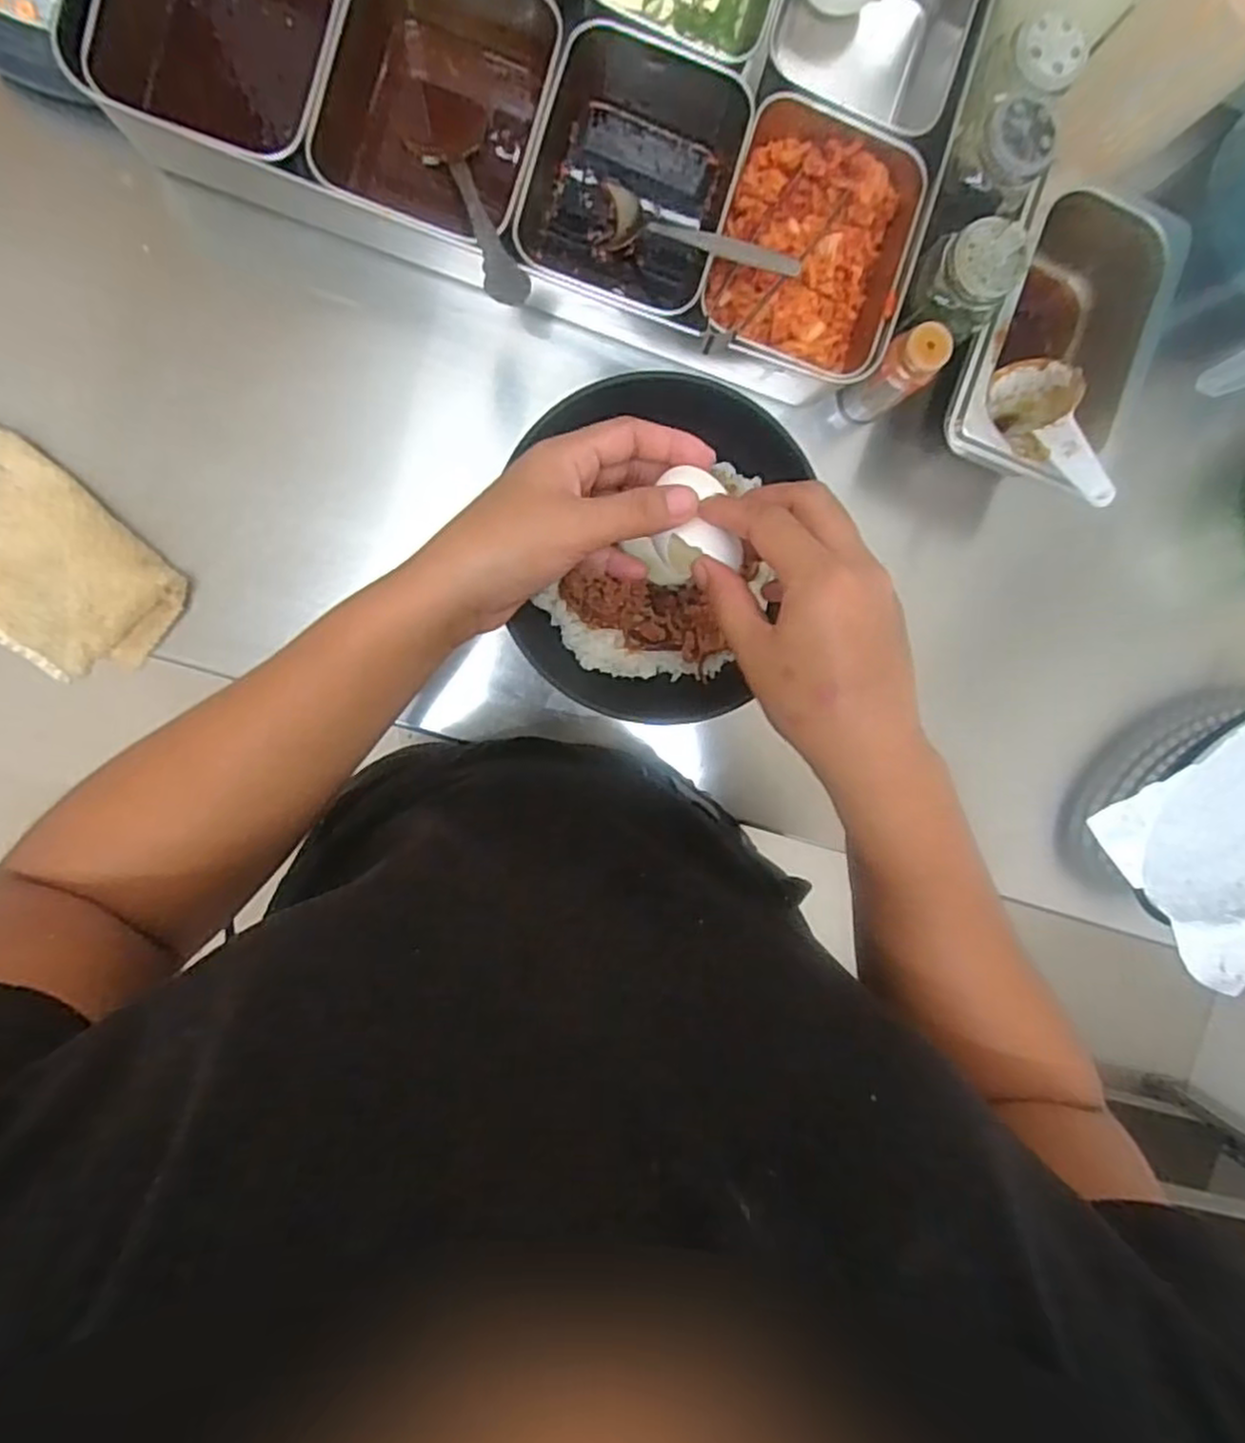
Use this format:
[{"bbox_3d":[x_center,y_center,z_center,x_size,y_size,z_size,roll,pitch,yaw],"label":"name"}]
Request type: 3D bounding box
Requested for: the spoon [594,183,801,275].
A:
[{"bbox_3d":[0.036,-0.262,0.397,0.134,0.021,0.029,39,87,30],"label":"spoon"}]

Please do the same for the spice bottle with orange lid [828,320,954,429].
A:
[{"bbox_3d":[0.154,-0.200,0.436,0.026,0.104,0.027,0,93,-8],"label":"spice bottle with orange lid"}]

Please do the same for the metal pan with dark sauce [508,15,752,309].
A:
[{"bbox_3d":[-0.002,-0.295,0.420,0.098,0.079,0.139,12,92,-9],"label":"metal pan with dark sauce"}]

